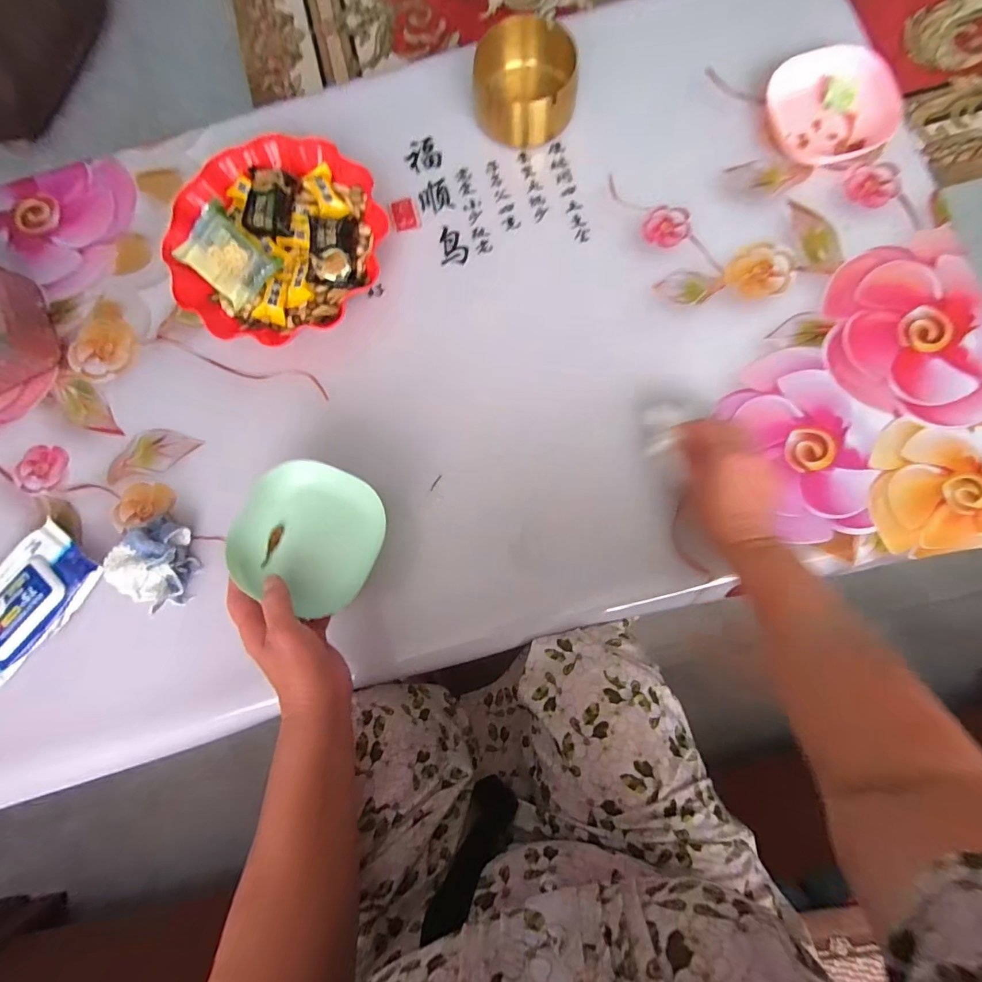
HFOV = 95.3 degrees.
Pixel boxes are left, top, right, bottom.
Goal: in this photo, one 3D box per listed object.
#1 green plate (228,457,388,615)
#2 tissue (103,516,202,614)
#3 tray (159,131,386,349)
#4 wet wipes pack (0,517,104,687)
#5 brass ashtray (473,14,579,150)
[{"bbox_3d":[-0.165,0.039,0.401,0.123,0.025,0.124,0,83,3],"label":"green plate"},{"bbox_3d":[-0.341,0.072,0.453,0.066,0.048,0.083,15,84,5],"label":"tissue"},{"bbox_3d":[-0.238,-0.276,0.494,0.212,0.047,0.228,36,86,7],"label":"tray"},{"bbox_3d":[-0.478,0.114,0.464,0.082,0.030,0.145,39,86,7],"label":"wet wipes pack"},{"bbox_3d":[0.038,-0.452,0.496,0.113,0.059,0.092,8,83,4],"label":"brass ashtray"}]

